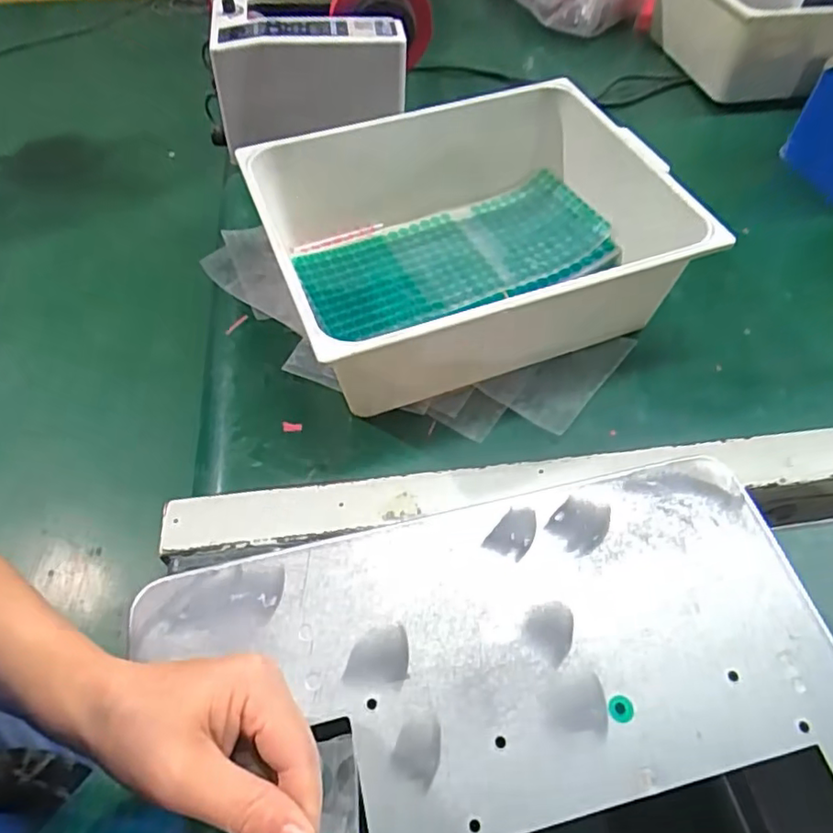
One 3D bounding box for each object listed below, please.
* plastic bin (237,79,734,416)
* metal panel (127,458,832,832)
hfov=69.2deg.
[{"bbox_3d":[0.052,-0.179,0.583,0.371,0.116,0.302,-18,59,-10],"label":"plastic bin"},{"bbox_3d":[0.072,0.242,0.224,0.337,0.008,0.448,-12,58,-7],"label":"metal panel"}]

